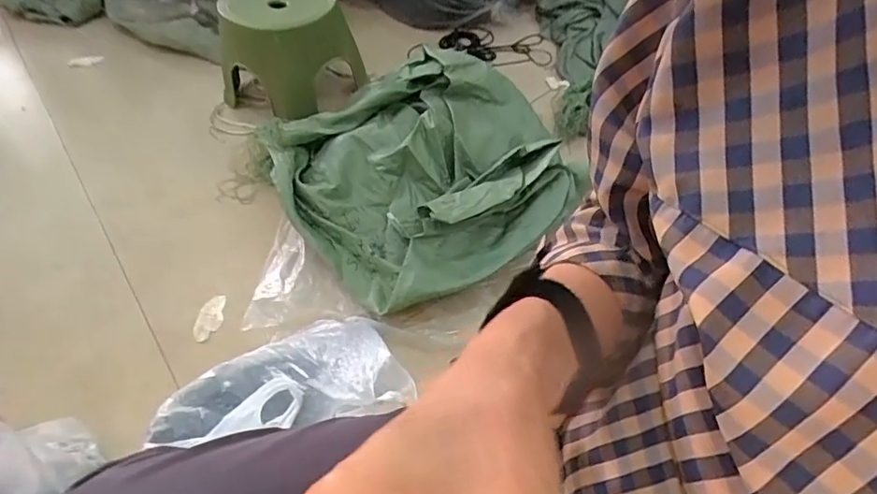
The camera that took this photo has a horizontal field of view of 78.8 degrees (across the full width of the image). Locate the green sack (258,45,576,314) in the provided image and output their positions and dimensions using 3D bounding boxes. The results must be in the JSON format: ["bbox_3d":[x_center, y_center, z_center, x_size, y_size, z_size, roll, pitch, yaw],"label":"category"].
[{"bbox_3d":[-0.011,-0.158,1.012,0.543,0.186,0.461,-25,53,-20],"label":"green sack"}]

